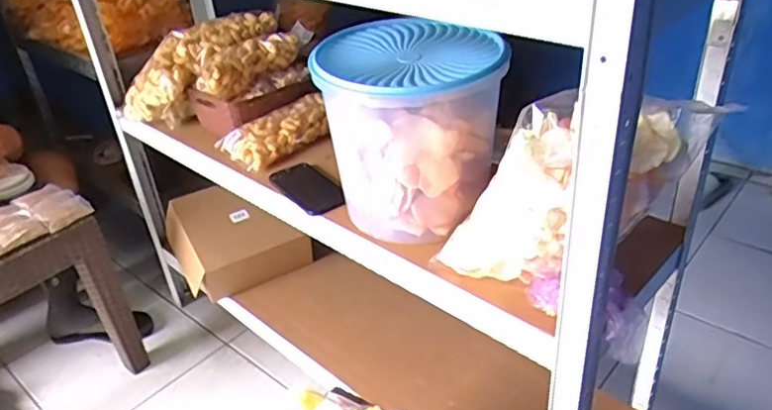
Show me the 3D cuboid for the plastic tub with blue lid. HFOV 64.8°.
[{"bbox_3d":[0.025,-0.113,0.894,0.242,0.263,0.218,-8,32,-7],"label":"plastic tub with blue lid"}]

